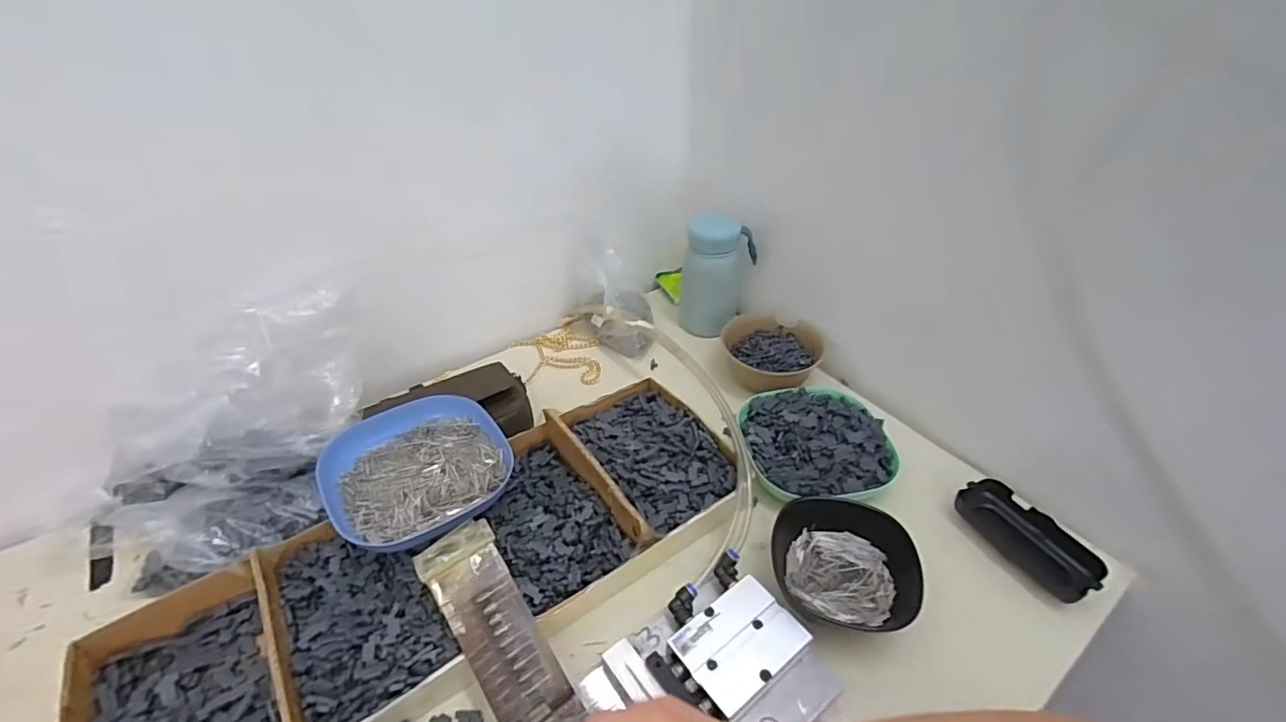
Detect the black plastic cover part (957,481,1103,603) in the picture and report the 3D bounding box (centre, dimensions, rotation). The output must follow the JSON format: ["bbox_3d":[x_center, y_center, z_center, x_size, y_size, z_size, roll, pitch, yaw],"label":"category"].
[{"bbox_3d":[0.325,0.152,0.471,0.045,0.033,0.108,-19,42,-22],"label":"black plastic cover part"}]

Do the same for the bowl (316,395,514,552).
[{"bbox_3d":[-0.192,0.094,0.475,0.138,0.047,0.130,-23,44,-26],"label":"bowl"}]

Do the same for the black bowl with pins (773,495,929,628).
[{"bbox_3d":[0.158,0.159,0.439,0.107,0.038,0.099,9,40,11],"label":"black bowl with pins"}]

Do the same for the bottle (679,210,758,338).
[{"bbox_3d":[0.093,-0.106,0.692,0.088,0.156,0.073,6,39,8],"label":"bottle"}]

